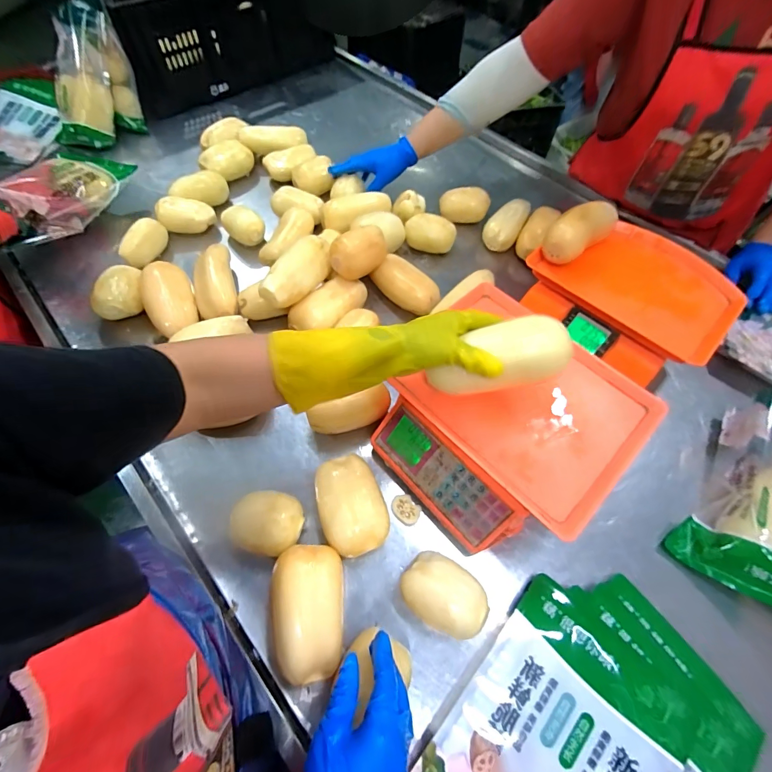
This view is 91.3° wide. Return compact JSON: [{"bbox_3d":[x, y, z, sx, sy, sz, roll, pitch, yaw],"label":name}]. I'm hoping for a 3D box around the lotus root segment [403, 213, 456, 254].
[{"bbox_3d":[0.091,-0.313,0.775,0.103,0.057,0.061,12,61,4],"label":"lotus root segment"}]

